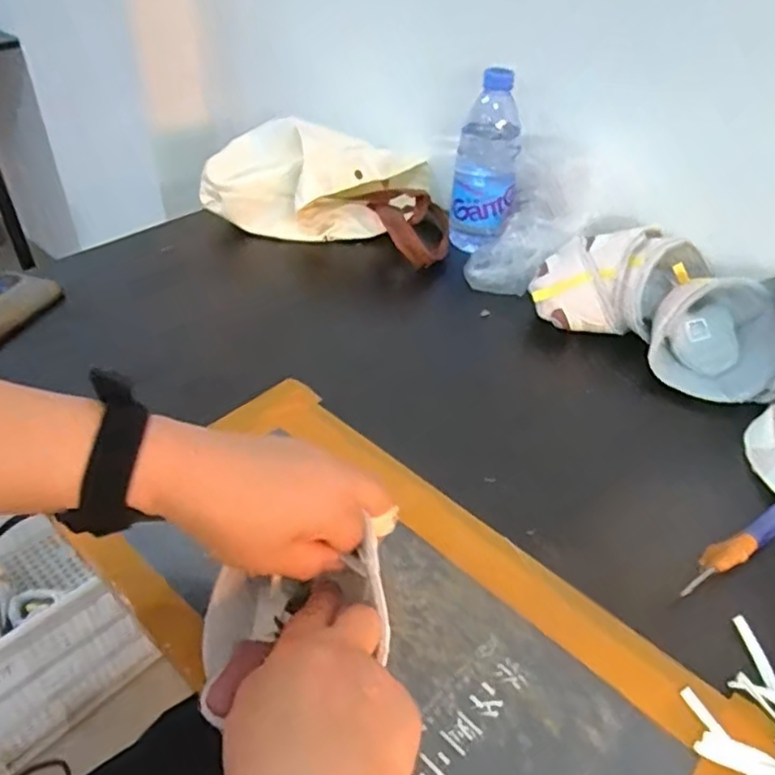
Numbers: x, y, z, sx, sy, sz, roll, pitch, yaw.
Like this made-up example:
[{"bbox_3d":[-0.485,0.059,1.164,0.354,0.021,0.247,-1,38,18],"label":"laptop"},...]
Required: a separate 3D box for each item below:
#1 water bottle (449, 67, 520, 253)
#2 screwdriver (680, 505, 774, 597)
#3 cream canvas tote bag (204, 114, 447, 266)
[{"bbox_3d":[0.111,-0.249,0.731,0.069,0.184,0.057,11,40,10],"label":"water bottle"},{"bbox_3d":[0.243,0.112,0.449,0.122,0.016,0.018,-20,45,-24],"label":"screwdriver"},{"bbox_3d":[-0.057,-0.257,0.789,0.284,0.106,0.184,10,40,10],"label":"cream canvas tote bag"}]

